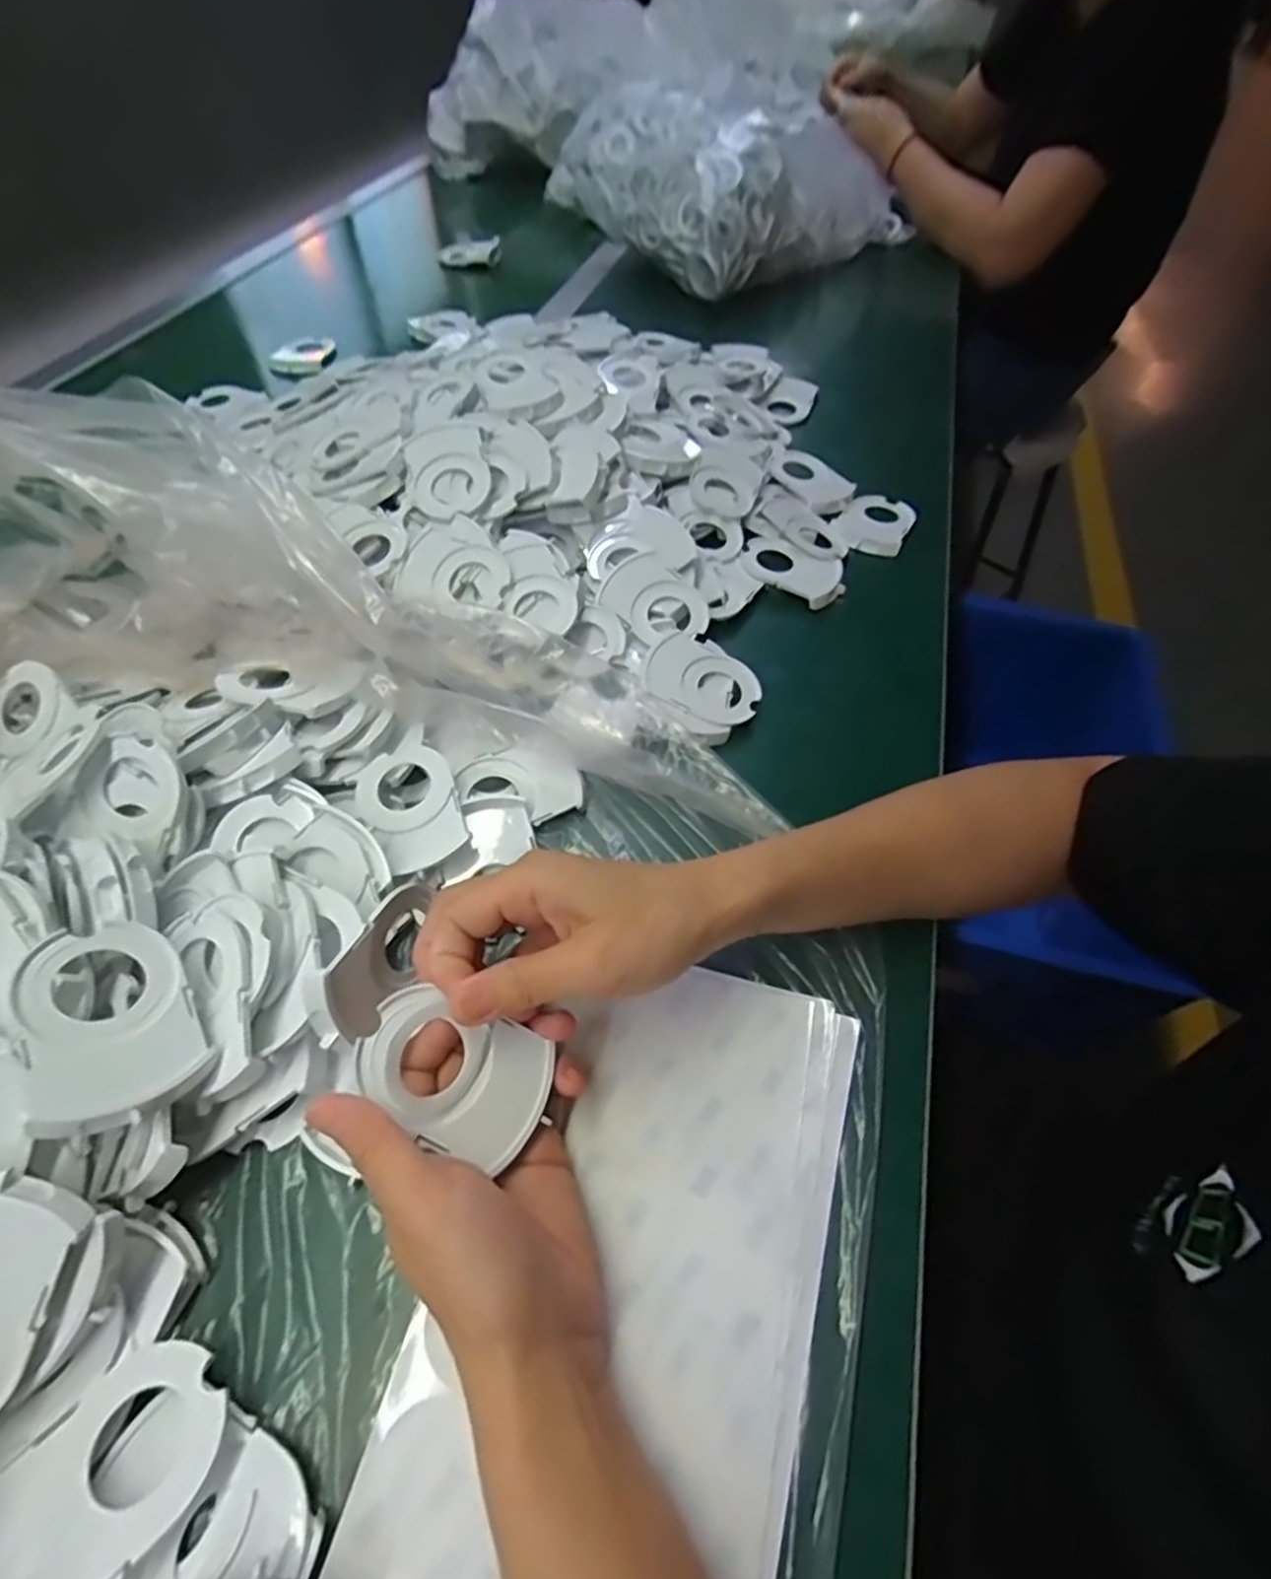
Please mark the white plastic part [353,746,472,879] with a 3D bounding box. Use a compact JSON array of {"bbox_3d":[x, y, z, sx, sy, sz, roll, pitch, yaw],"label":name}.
[{"bbox_3d":[-0.123,0.007,0.373,0.050,0.012,0.076,-26,59,-18],"label":"white plastic part"}]

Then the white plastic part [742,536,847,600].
[{"bbox_3d":[0.119,-0.171,0.521,0.073,0.008,0.052,24,58,16],"label":"white plastic part"}]

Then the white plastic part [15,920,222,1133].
[{"bbox_3d":[-0.205,0.089,0.267,0.054,0.004,0.075,-8,61,-43],"label":"white plastic part"}]

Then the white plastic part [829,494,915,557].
[{"bbox_3d":[0.197,-0.220,0.563,0.057,0.015,0.062,26,58,17],"label":"white plastic part"}]

